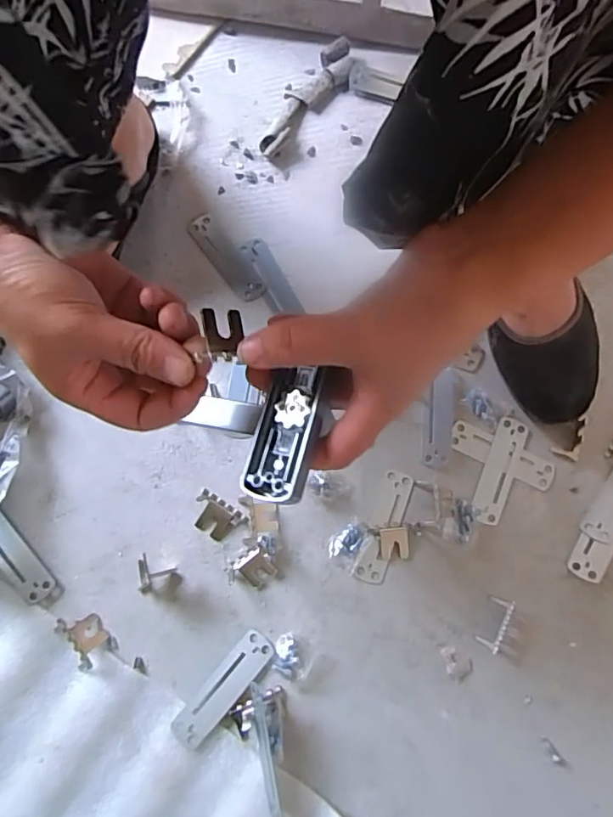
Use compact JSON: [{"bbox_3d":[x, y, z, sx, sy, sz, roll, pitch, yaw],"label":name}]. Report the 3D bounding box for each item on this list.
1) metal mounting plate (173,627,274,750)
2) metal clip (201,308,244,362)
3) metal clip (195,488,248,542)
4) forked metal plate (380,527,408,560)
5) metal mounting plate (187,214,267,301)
[{"bbox_3d":[-0.066,0.223,0.426,0.029,0.004,0.096,40,76,9],"label":"metal mounting plate"},{"bbox_3d":[-0.043,-0.037,0.272,0.019,0.008,0.028,-4,78,-2],"label":"metal clip"},{"bbox_3d":[-0.077,0.091,0.453,0.043,0.006,0.031,37,79,6],"label":"metal clip"},{"bbox_3d":[0.074,0.113,0.449,0.023,0.004,0.025,-3,78,-2],"label":"forked metal plate"},{"bbox_3d":[-0.075,-0.142,0.503,0.027,0.004,0.098,-36,81,-8],"label":"metal mounting plate"}]

